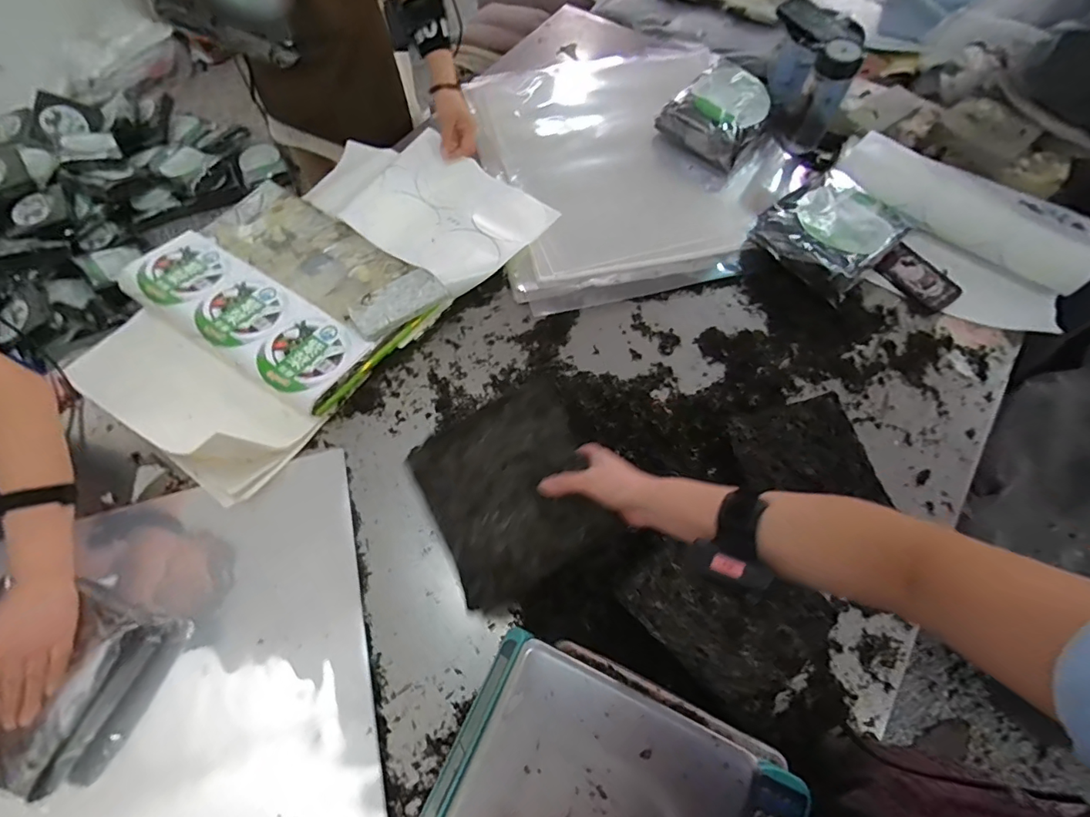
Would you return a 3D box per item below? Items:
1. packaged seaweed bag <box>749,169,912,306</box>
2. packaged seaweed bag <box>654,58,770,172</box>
[{"bbox_3d":[0.497,-0.317,0.856,0.207,0.052,0.182,-40,72,-15],"label":"packaged seaweed bag"},{"bbox_3d":[0.350,-0.591,0.997,0.179,0.085,0.207,35,70,15],"label":"packaged seaweed bag"}]

